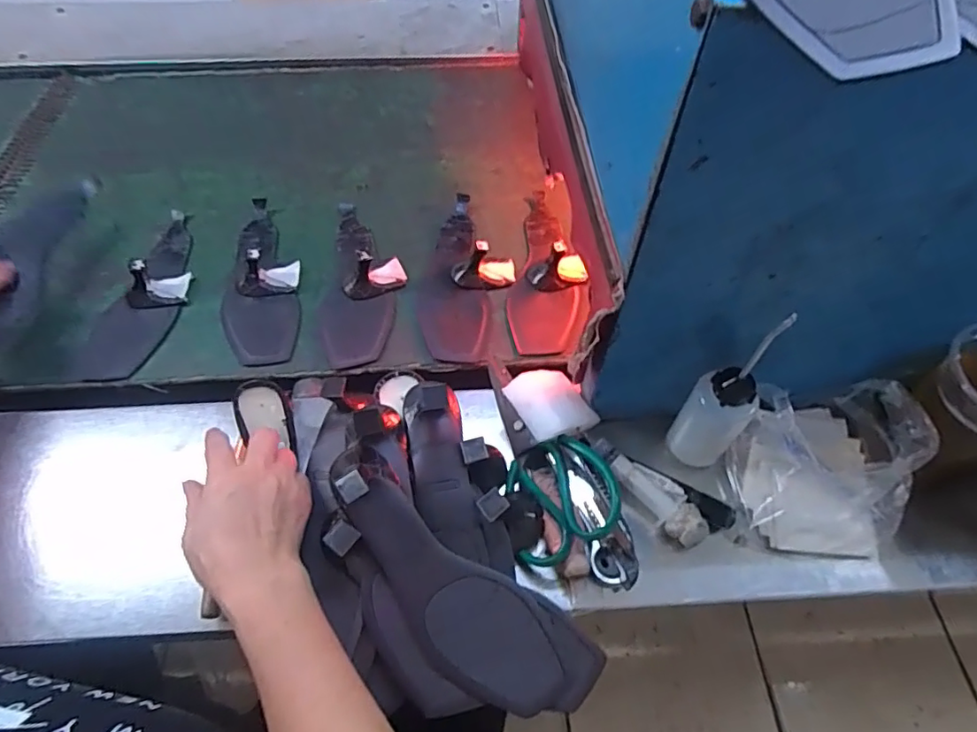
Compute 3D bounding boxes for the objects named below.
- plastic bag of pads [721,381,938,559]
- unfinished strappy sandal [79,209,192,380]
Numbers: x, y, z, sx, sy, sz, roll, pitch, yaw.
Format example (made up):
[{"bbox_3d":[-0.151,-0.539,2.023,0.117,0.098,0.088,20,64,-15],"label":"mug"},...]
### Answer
[{"bbox_3d":[0.263,0.076,0.439,0.127,0.082,0.126,3,57,3],"label":"plastic bag of pads"},{"bbox_3d":[-0.368,-0.088,0.598,0.075,0.051,0.223,8,58,6],"label":"unfinished strappy sandal"}]

